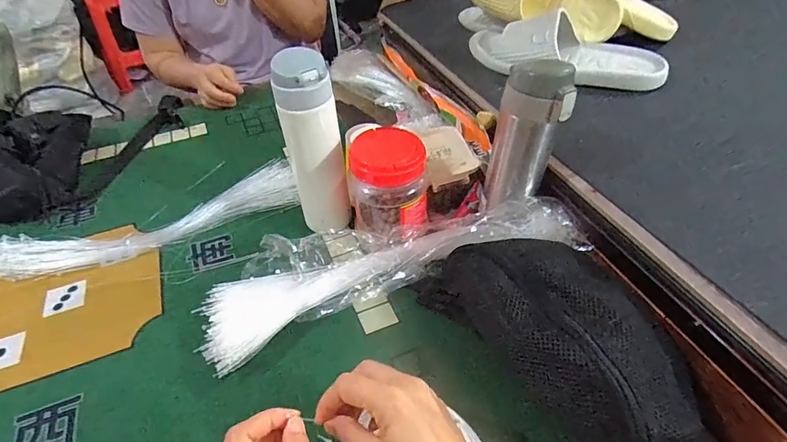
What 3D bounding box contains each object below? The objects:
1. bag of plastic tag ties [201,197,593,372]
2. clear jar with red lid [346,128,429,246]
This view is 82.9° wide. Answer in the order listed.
[{"bbox_3d":[-0.006,0.050,0.488,0.404,0.064,0.110,-15,44,-12],"label":"bag of plastic tag ties"},{"bbox_3d":[-0.001,-0.036,0.514,0.081,0.115,0.076,-3,43,3],"label":"clear jar with red lid"}]

